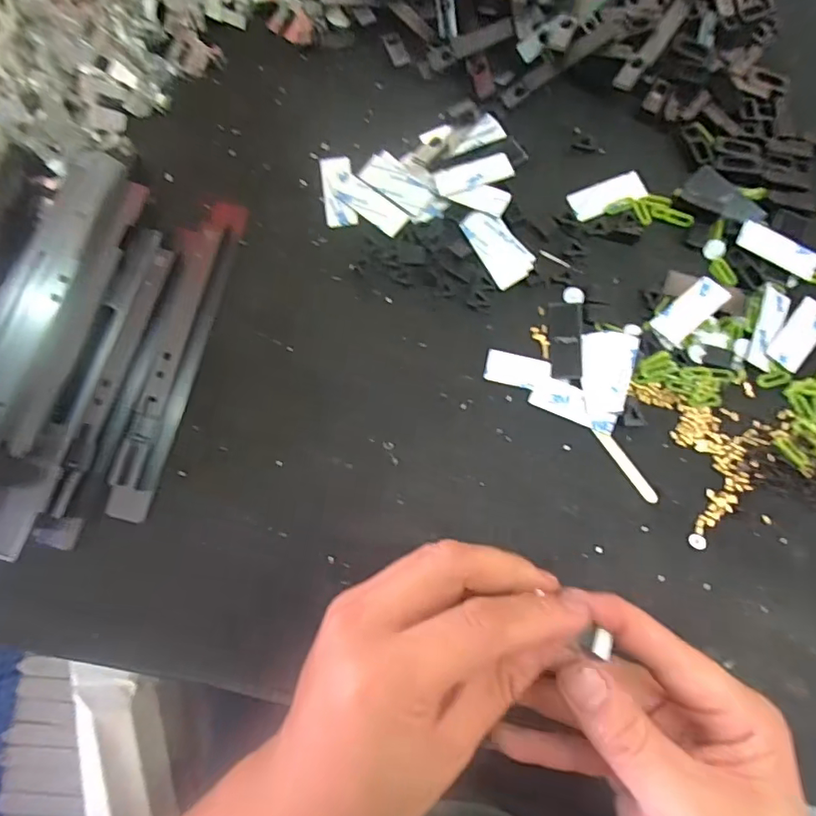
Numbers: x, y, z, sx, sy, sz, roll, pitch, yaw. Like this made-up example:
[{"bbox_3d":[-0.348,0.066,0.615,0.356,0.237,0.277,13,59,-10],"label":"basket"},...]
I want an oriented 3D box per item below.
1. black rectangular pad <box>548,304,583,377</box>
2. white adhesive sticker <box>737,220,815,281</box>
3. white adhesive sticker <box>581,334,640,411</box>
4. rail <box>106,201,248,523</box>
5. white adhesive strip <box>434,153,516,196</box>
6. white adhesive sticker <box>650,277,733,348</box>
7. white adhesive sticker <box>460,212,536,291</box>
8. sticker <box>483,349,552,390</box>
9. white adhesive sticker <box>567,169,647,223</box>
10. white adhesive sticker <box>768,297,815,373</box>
[{"bbox_3d":[0.098,-0.043,0.316,0.020,0.004,0.049,5,79,2],"label":"black rectangular pad"},{"bbox_3d":[0.235,-0.100,0.322,0.052,0.006,0.017,30,81,7],"label":"white adhesive sticker"},{"bbox_3d":[0.123,-0.022,0.310,0.033,0.005,0.050,4,79,2],"label":"white adhesive sticker"},{"bbox_3d":[-0.143,-0.036,0.315,0.031,0.014,0.206,12,79,4],"label":"rail"},{"bbox_3d":[0.043,-0.154,0.335,0.050,0.004,0.023,-18,67,2],"label":"white adhesive strip"},{"bbox_3d":[0.175,-0.061,0.315,0.049,0.004,0.022,-41,69,-6],"label":"white adhesive sticker"},{"bbox_3d":[0.057,-0.104,0.326,0.027,0.004,0.054,-32,81,5],"label":"white adhesive sticker"},{"bbox_3d":[0.068,-0.024,0.315,0.039,0.004,0.020,13,79,4],"label":"sticker"},{"bbox_3d":[0.133,-0.142,0.338,0.050,0.004,0.021,-22,79,-3],"label":"white adhesive sticker"},{"bbox_3d":[0.241,-0.045,0.312,0.020,0.004,0.049,38,79,14],"label":"white adhesive sticker"}]

